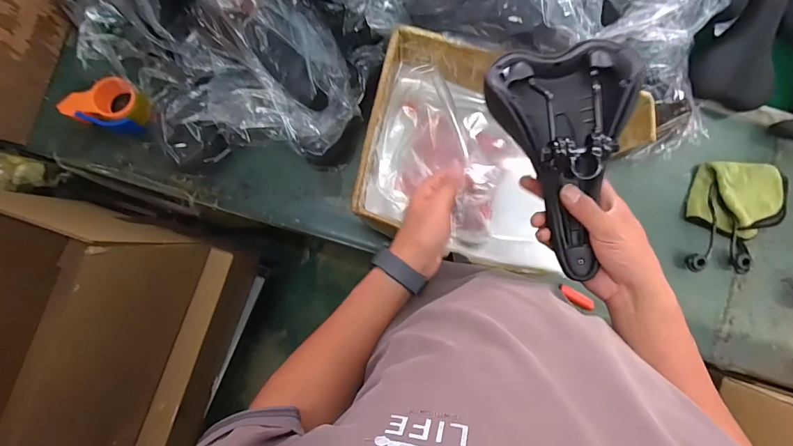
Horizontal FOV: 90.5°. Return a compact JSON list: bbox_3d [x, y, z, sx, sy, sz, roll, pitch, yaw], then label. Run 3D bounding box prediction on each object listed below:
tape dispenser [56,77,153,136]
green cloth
[{"bbox_3d":[-0.554,-0.233,0.761,0.155,0.058,0.101,14,99,-17],"label":"tape dispenser"},{"bbox_3d":[0.691,-0.046,0.784,0.195,0.037,0.149,1,88,0],"label":"green cloth"}]

